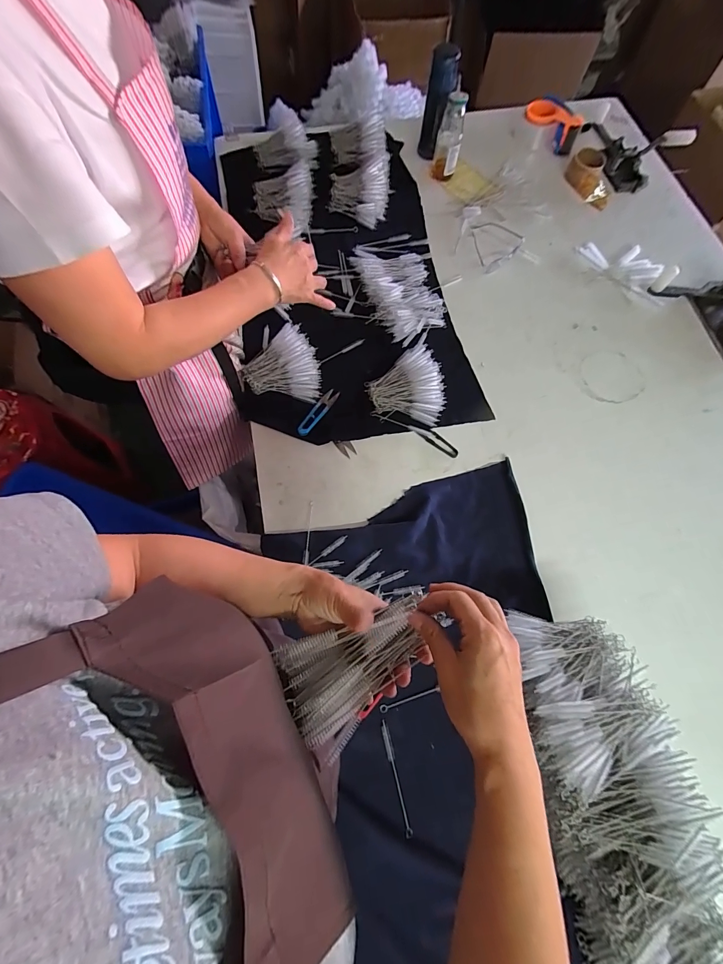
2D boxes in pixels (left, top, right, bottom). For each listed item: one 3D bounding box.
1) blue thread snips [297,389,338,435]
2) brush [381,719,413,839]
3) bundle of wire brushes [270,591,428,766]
[{"bbox_3d":[-0.087,-0.141,0.743,0.026,0.006,0.119,36,73,-2],"label":"blue thread snips"},{"bbox_3d":[0.051,0.442,0.552,0.012,0.006,0.146,-13,69,-4],"label":"brush"},{"bbox_3d":[-0.001,0.171,0.329,0.139,0.038,0.094,-23,70,-8],"label":"bundle of wire brushes"}]

